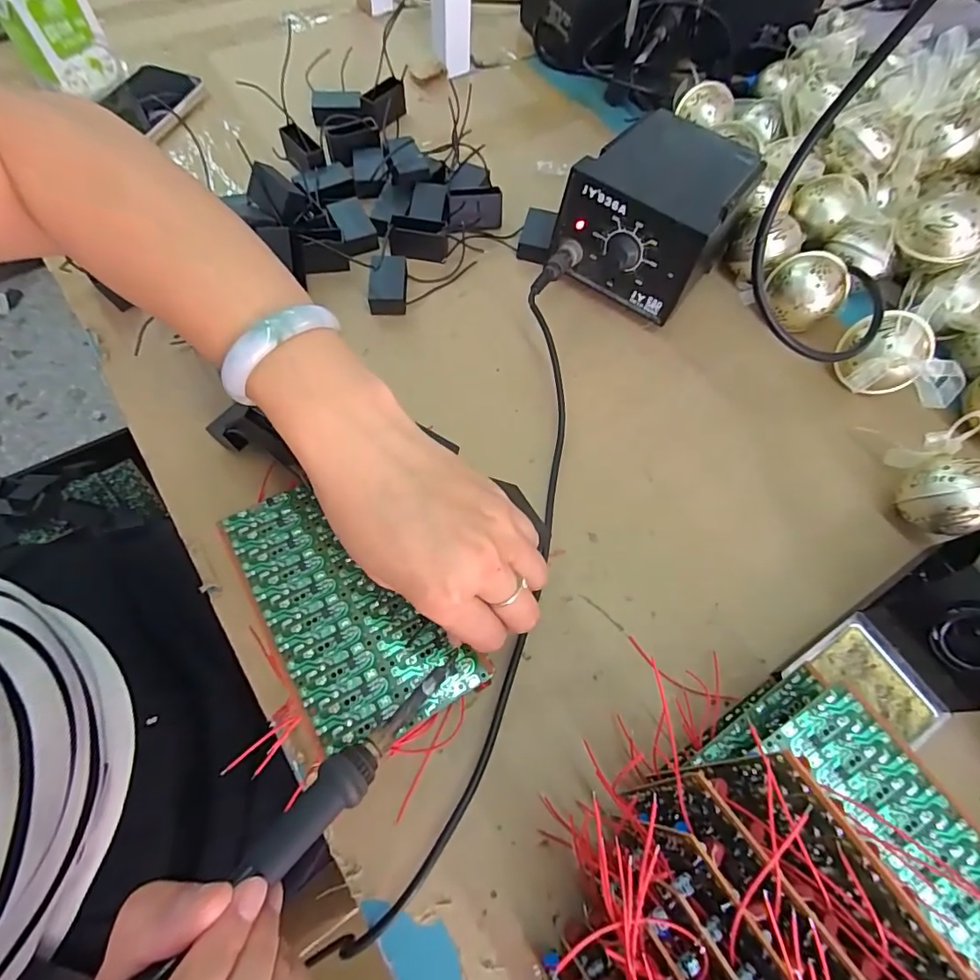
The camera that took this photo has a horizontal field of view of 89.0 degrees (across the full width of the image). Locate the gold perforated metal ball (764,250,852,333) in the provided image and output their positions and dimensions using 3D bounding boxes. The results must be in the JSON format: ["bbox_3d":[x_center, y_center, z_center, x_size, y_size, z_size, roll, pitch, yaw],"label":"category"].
[{"bbox_3d":[0.254,-0.159,0.410,0.056,0.054,0.055,1,65,-3],"label":"gold perforated metal ball"}]

